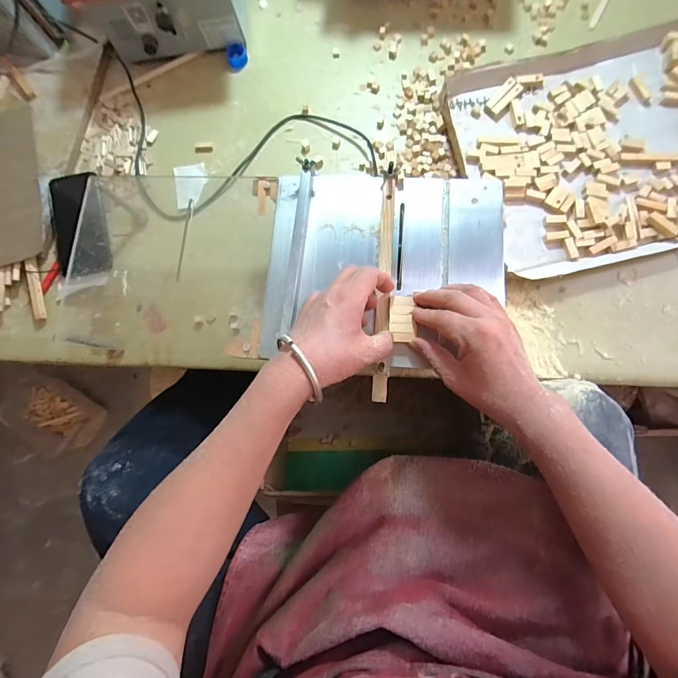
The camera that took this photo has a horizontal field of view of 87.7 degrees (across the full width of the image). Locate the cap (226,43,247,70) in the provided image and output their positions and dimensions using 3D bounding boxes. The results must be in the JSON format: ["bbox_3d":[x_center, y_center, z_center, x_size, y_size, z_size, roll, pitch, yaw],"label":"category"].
[{"bbox_3d":[-0.168,-0.464,0.580,0.031,0.016,0.033,-1,80,5],"label":"cap"}]

